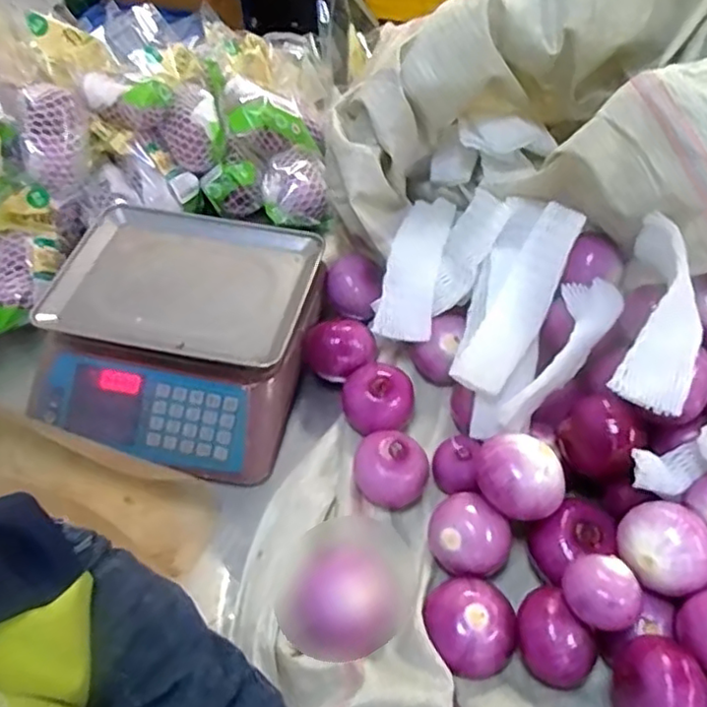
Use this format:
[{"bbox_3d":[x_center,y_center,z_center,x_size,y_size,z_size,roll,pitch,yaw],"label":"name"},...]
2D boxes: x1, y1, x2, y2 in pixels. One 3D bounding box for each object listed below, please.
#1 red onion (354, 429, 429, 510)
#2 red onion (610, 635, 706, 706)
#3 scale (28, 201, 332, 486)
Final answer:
[{"bbox_3d":[0.044,0.132,0.760,0.080,0.060,0.079,0,52,2],"label":"red onion"},{"bbox_3d":[0.263,0.289,0.565,0.073,0.059,0.069,-1,52,1],"label":"red onion"},{"bbox_3d":[-0.227,-0.032,0.872,0.339,0.098,0.333,12,53,11],"label":"scale"}]

